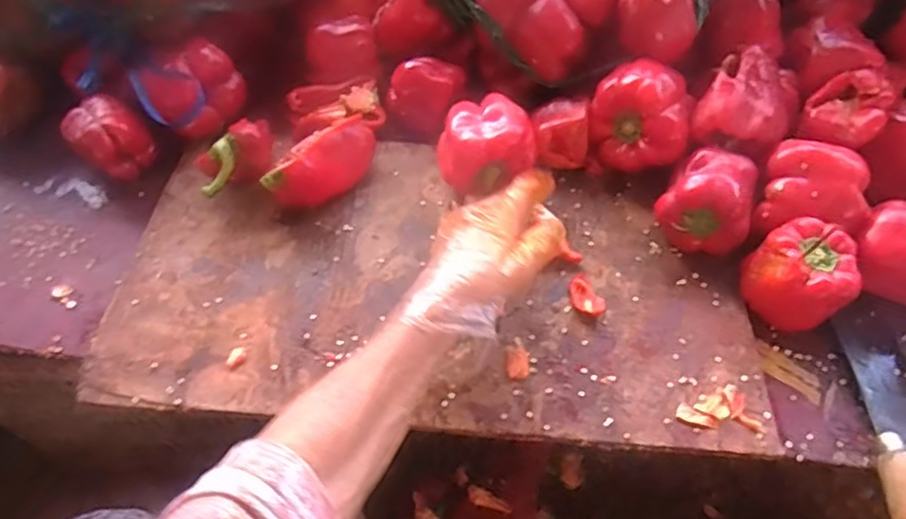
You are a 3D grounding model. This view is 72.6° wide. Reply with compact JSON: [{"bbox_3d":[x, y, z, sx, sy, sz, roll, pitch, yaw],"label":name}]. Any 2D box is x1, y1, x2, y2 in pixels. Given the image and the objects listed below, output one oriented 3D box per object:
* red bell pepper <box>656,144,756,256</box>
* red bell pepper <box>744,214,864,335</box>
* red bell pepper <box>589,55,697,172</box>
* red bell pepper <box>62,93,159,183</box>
[{"bbox_3d":[0.225,-0.052,0.547,0.073,0.071,0.072,0,55,0],"label":"red bell pepper"},{"bbox_3d":[0.283,0.018,0.509,0.075,0.069,0.075,0,55,0],"label":"red bell pepper"},{"bbox_3d":[0.178,-0.128,0.585,0.087,0.090,0.073,26,59,17],"label":"red bell pepper"},{"bbox_3d":[-0.331,-0.114,0.599,0.065,0.063,0.068,-34,62,-22],"label":"red bell pepper"}]

